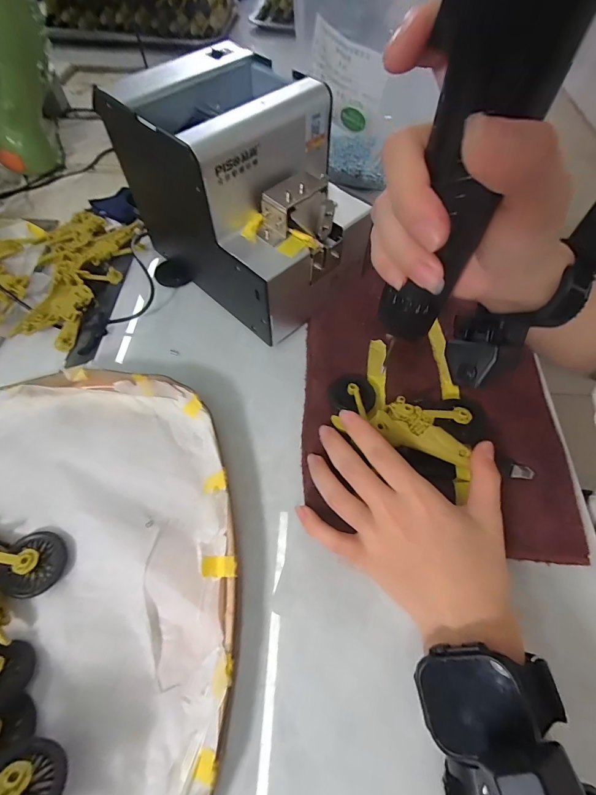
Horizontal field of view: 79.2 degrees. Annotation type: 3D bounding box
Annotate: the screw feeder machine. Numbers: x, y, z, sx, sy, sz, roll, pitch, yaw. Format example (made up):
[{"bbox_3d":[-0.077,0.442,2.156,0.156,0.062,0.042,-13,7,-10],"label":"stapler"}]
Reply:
[{"bbox_3d":[-0.045,-0.167,0.306,0.201,0.139,0.136,39,67,18],"label":"screw feeder machine"}]

